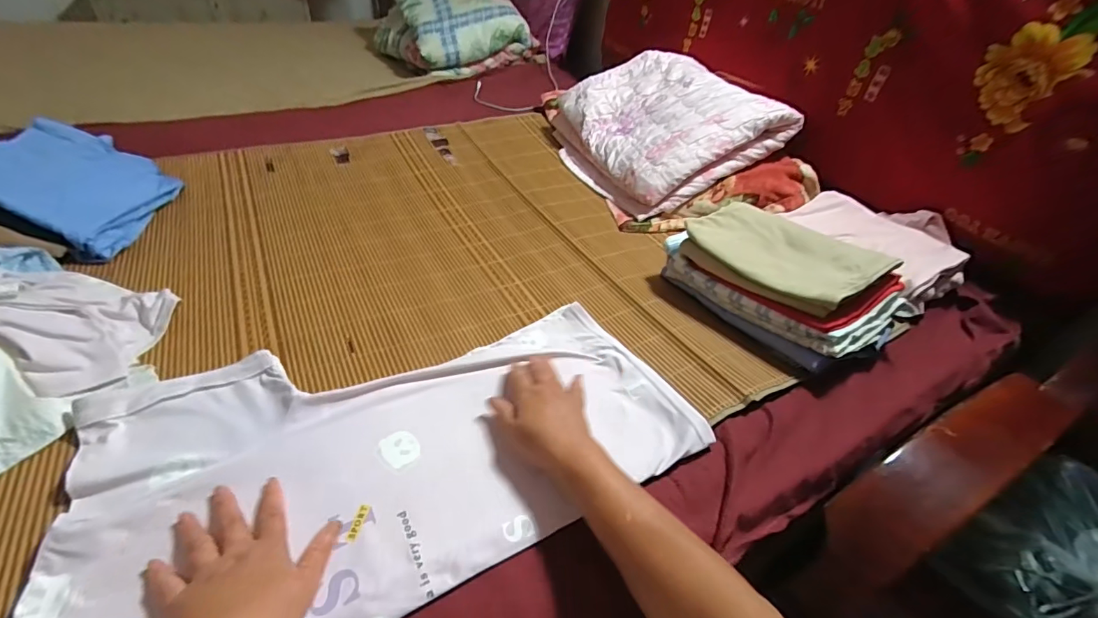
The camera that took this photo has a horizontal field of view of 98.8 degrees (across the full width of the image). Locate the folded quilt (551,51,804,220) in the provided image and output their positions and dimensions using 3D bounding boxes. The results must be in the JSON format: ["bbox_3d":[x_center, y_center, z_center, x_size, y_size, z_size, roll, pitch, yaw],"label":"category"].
[{"bbox_3d":[0.232,-0.418,1.053,0.393,0.095,0.444,-36,54,-1],"label":"folded quilt"}]

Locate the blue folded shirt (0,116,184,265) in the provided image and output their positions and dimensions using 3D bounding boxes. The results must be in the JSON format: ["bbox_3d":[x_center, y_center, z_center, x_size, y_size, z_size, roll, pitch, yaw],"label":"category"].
[{"bbox_3d":[-0.784,-0.219,0.782,0.295,0.050,0.280,25,34,-10],"label":"blue folded shirt"}]

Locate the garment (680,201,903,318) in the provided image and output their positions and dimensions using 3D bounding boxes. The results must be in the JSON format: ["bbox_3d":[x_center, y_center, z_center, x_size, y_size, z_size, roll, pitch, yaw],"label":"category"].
[{"bbox_3d":[0.338,-0.086,0.696,0.155,0.051,0.254,-29,52,-35],"label":"garment"}]

